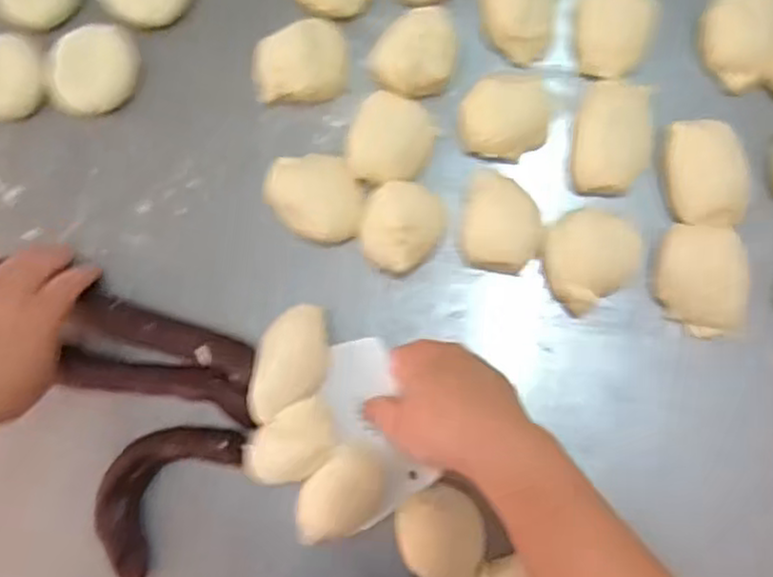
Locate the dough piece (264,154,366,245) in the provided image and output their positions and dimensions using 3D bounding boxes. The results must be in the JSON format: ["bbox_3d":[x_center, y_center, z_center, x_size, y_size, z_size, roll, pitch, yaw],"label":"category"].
[{"bbox_3d":[-0.050,-0.068,0.529,0.059,0.031,0.078,-41,83,0],"label":"dough piece"}]

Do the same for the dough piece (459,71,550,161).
[{"bbox_3d":[0.086,-0.123,0.521,0.062,0.033,0.057,2,85,5],"label":"dough piece"}]

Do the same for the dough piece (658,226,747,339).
[{"bbox_3d":[0.217,-0.005,0.496,0.053,0.037,0.072,3,85,5],"label":"dough piece"}]

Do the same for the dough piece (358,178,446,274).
[{"bbox_3d":[0.010,-0.044,0.517,0.057,0.040,0.062,0,85,4],"label":"dough piece"}]

